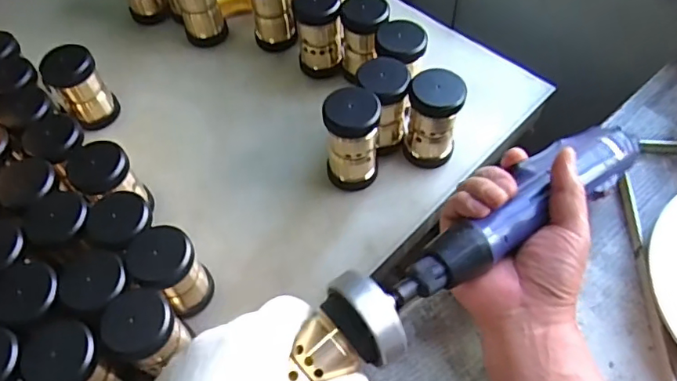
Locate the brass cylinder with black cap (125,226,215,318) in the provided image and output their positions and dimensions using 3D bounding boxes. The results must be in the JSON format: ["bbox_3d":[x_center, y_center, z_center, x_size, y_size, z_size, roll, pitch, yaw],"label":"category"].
[{"bbox_3d":[-0.124,0.063,0.403,0.044,0.075,0.043,-1,57,2],"label":"brass cylinder with black cap"}]

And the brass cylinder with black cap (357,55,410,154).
[{"bbox_3d":[0.040,-0.073,0.476,0.042,0.091,0.040,-1,57,2],"label":"brass cylinder with black cap"}]

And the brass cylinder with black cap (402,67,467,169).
[{"bbox_3d":[0.082,-0.059,0.469,0.046,0.089,0.038,12,58,10],"label":"brass cylinder with black cap"}]

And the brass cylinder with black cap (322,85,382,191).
[{"bbox_3d":[0.012,-0.042,0.458,0.044,0.090,0.041,-1,57,2],"label":"brass cylinder with black cap"}]

